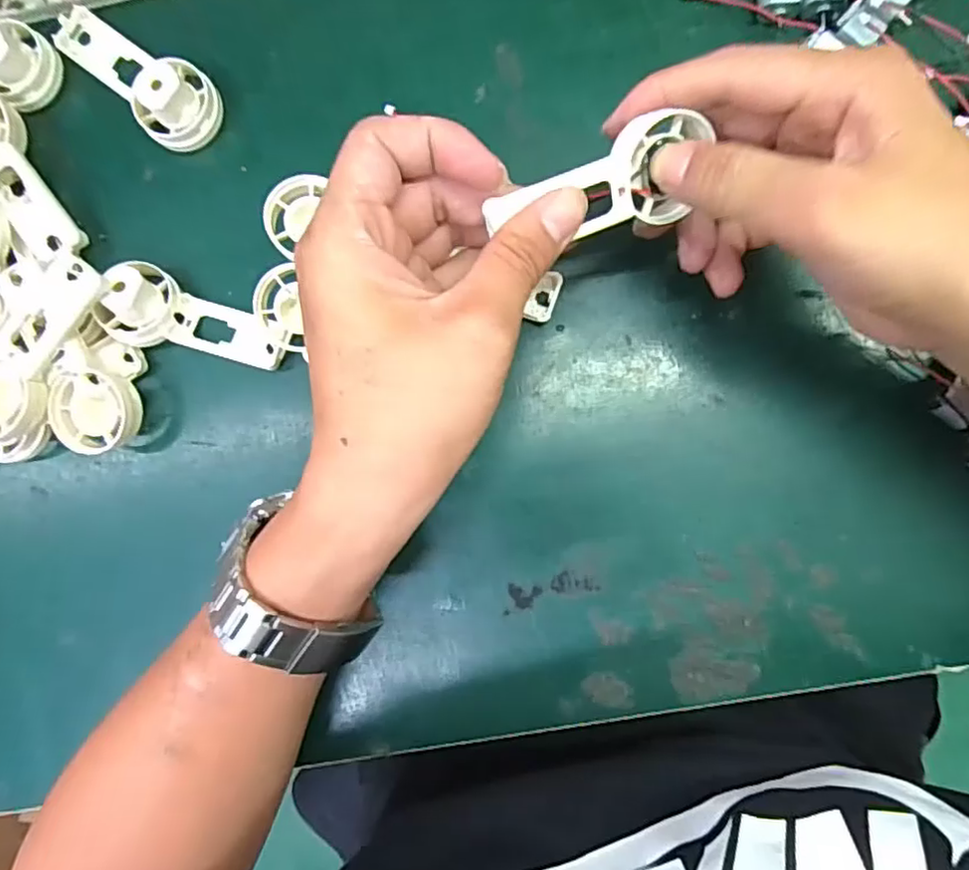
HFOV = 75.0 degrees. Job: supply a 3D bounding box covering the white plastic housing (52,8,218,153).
[{"bbox_3d":[-0.173,-0.183,0.313,0.095,0.029,0.038,43,92,4],"label":"white plastic housing"}]

